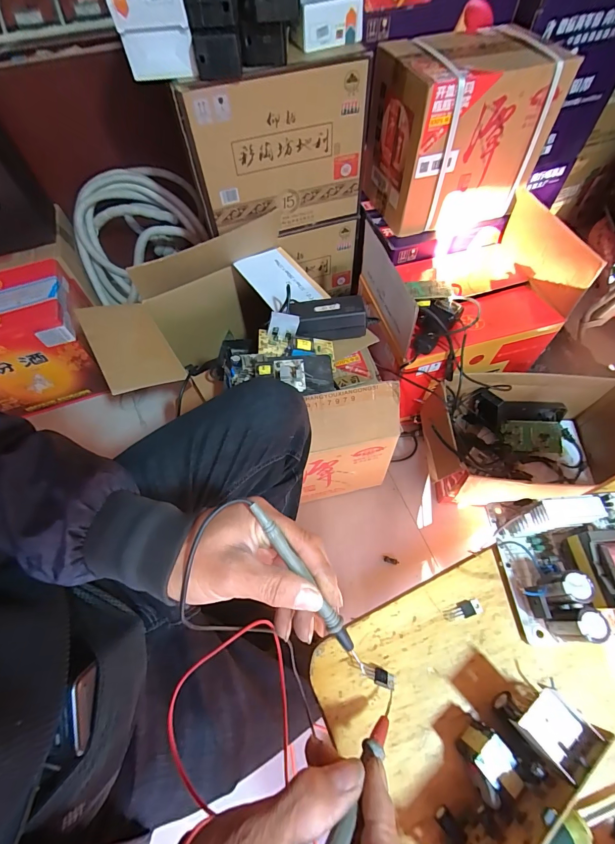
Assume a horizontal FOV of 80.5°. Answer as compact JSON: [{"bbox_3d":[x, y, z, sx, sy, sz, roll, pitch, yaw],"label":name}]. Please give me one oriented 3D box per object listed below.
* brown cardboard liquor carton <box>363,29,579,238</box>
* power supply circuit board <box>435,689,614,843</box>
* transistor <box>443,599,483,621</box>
[{"bbox_3d":[0.324,-0.646,0.819,0.320,0.280,0.251,-18,61,-7],"label":"brown cardboard liquor carton"},{"bbox_3d":[0.117,0.212,0.215,0.110,0.056,0.036,-40,66,-18],"label":"power supply circuit board"},{"bbox_3d":[0.123,0.150,0.288,0.030,0.004,0.012,-13,61,-5],"label":"transistor"}]

